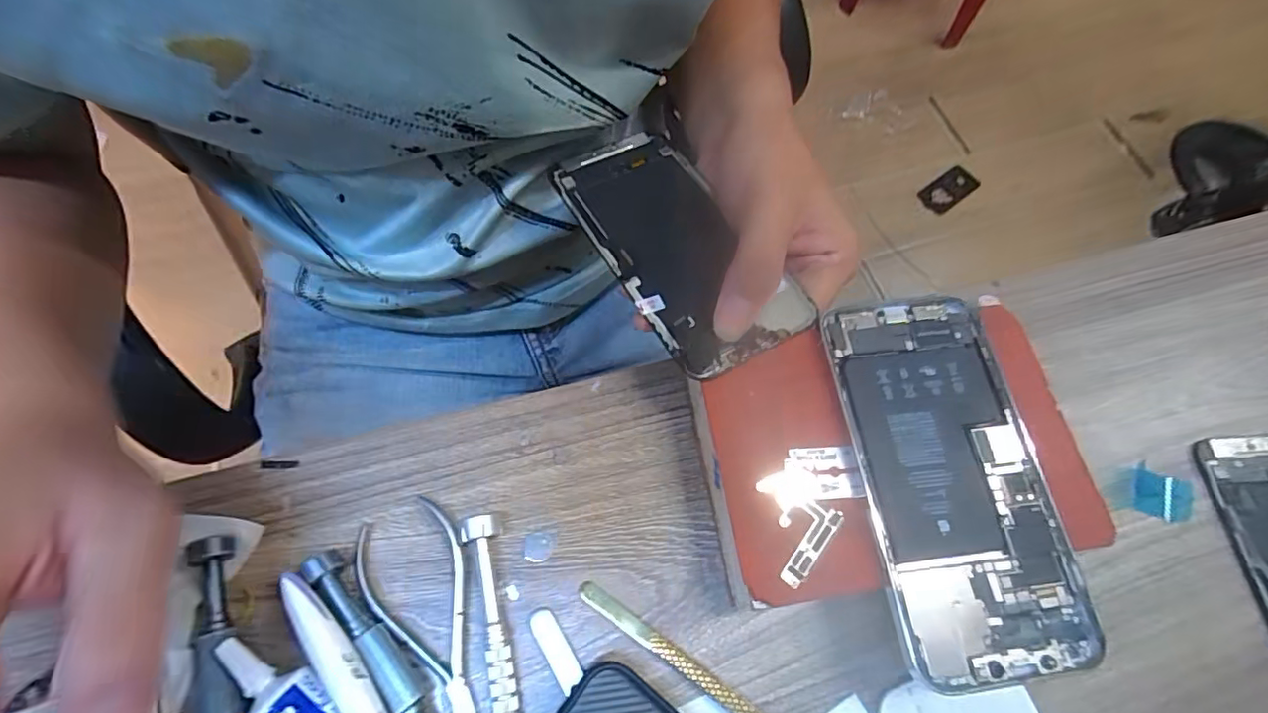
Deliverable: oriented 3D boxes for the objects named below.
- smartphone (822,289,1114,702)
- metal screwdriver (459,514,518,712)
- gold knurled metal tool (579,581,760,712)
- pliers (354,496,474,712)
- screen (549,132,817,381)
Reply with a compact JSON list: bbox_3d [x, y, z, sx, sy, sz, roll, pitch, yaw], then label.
[{"bbox_3d":[0.133,0.047,0.242,0.075,0.005,0.158,-4,68,-5],"label":"smartphone"},{"bbox_3d":[-0.058,0.115,0.242,0.015,0.017,0.092,-13,69,-9],"label":"metal screwdriver"},{"bbox_3d":[0.032,0.139,0.241,0.133,0.008,0.008,34,70,11],"label":"gold knurled metal tool"},{"bbox_3d":[-0.084,0.110,0.246,0.044,0.008,0.100,-32,73,-15],"label":"pliers"},{"bbox_3d":[0.020,-0.061,0.294,0.074,0.007,0.153,-23,62,-12],"label":"screen"}]

